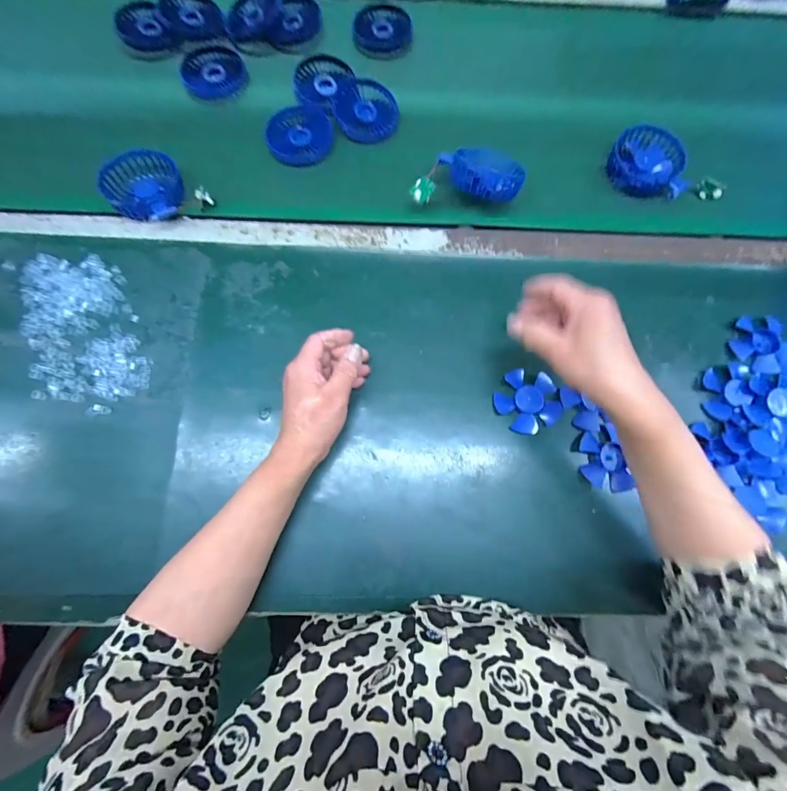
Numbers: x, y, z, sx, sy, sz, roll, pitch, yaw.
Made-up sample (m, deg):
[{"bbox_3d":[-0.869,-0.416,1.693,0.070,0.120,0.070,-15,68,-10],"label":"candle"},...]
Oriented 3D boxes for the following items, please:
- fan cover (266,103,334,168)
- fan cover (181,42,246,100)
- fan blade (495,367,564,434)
[{"bbox_3d":[-0.123,-0.345,0.512,0.085,0.017,0.088,-15,77,-5],"label":"fan cover"},{"bbox_3d":[-0.246,-0.444,0.528,0.082,0.009,0.090,-23,78,-7],"label":"fan cover"},{"bbox_3d":[0.149,0.006,0.429,0.067,0.010,0.069,0,76,-2],"label":"fan blade"}]

